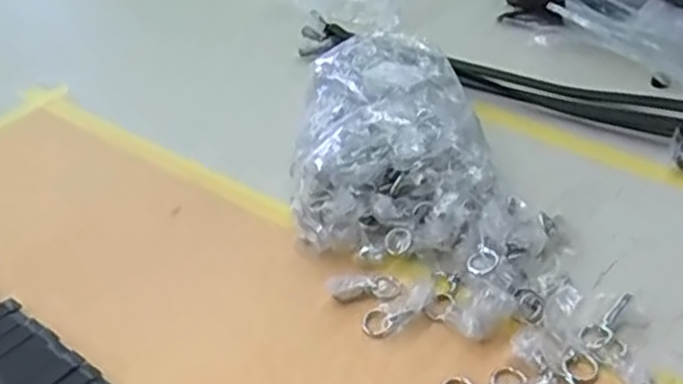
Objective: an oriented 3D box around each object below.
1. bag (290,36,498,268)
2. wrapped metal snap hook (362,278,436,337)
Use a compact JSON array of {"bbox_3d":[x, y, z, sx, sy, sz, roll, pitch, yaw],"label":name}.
[{"bbox_3d":[0.044,-0.052,0.621,0.167,0.067,0.267,-1,37,5],"label":"bag"},{"bbox_3d":[0.040,0.079,0.491,0.057,0.012,0.023,-35,43,-6],"label":"wrapped metal snap hook"}]

